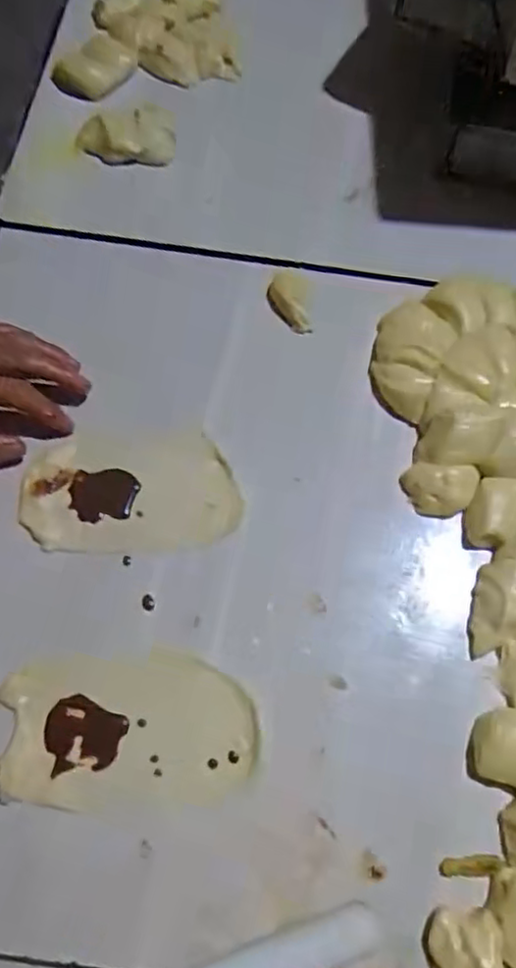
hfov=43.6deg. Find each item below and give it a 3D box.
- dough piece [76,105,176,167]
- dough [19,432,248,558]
[{"bbox_3d":[-0.115,-0.304,0.561,0.083,0.030,0.048,-10,68,-5],"label":"dough piece"},{"bbox_3d":[-0.089,0.005,0.457,0.146,0.008,0.088,-3,73,-4],"label":"dough"}]

